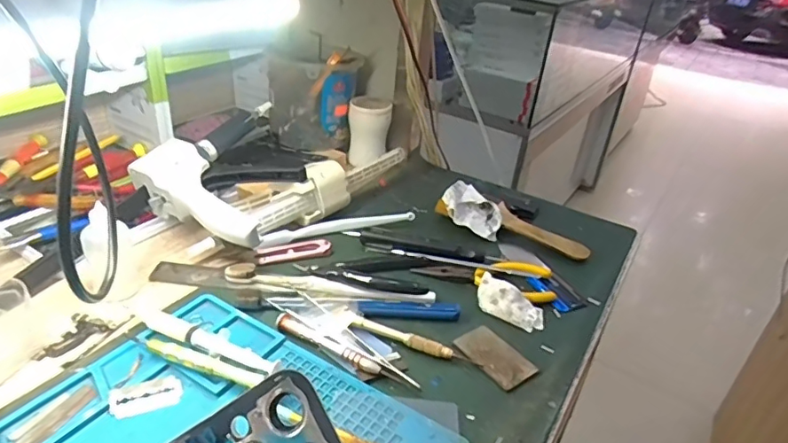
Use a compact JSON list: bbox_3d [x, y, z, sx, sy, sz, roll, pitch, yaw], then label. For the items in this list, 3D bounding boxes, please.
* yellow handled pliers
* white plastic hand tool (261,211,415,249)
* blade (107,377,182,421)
[{"bbox_3d":[0.086,0.048,0.504,0.129,0.013,0.044,10,31,10],"label":"yellow handled pliers"},{"bbox_3d":[-0.057,0.007,0.551,0.165,0.011,0.020,-8,32,-20],"label":"white plastic hand tool"},{"bbox_3d":[-0.166,0.118,0.356,0.043,0.004,0.024,-10,49,-29],"label":"blade"}]

